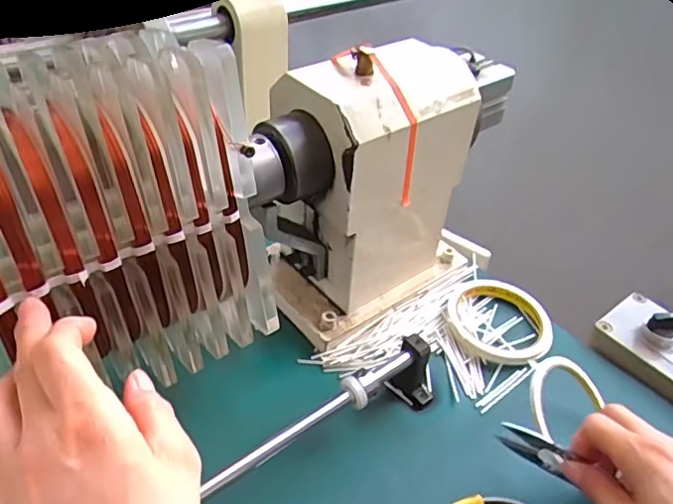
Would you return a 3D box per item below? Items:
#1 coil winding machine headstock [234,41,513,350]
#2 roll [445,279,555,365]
[{"bbox_3d":[0.037,-0.054,0.483,0.265,0.214,0.109,-21,47,-26],"label":"coil winding machine headstock"},{"bbox_3d":[0.144,0.059,0.505,0.088,0.013,0.092,2,41,-2],"label":"roll"}]

